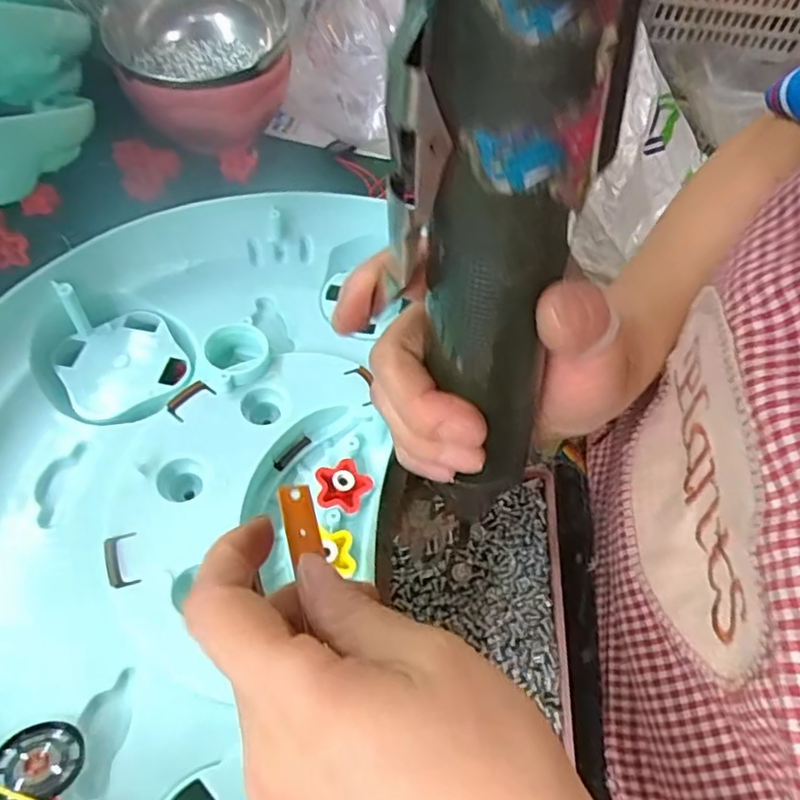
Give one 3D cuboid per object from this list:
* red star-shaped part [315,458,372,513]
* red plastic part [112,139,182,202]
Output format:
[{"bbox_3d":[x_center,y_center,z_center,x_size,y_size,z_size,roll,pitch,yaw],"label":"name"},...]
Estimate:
[{"bbox_3d":[-0.027,0.038,0.288,0.026,0.008,0.024,8,55,1],"label":"red star-shaped part"},{"bbox_3d":[-0.179,-0.164,0.441,0.043,0.010,0.044,-14,88,-35],"label":"red plastic part"}]

